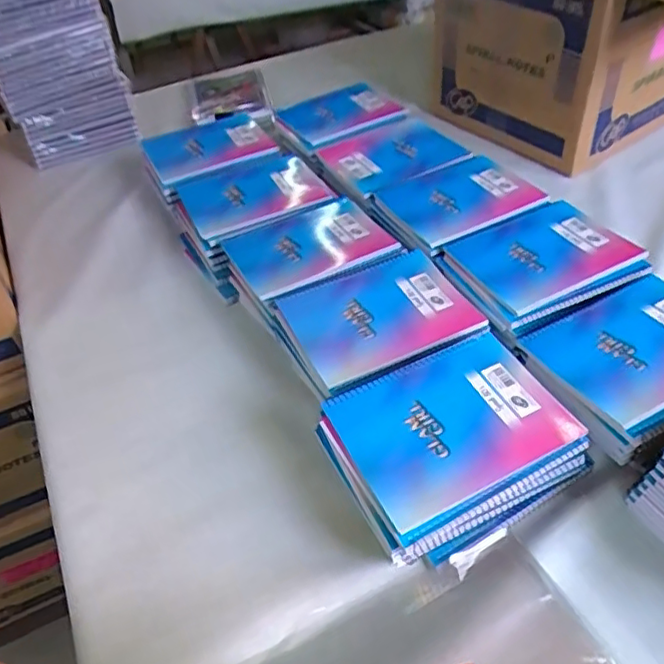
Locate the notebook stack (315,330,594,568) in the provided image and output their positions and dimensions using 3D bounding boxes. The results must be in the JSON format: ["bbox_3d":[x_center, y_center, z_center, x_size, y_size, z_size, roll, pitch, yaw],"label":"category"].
[{"bbox_3d":[0.112,0.107,0.575,0.209,0.071,0.159,-22,45,-16],"label":"notebook stack"}]

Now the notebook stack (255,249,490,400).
[{"bbox_3d":[0.055,0.000,0.707,0.214,0.068,0.172,-20,46,-15],"label":"notebook stack"}]

